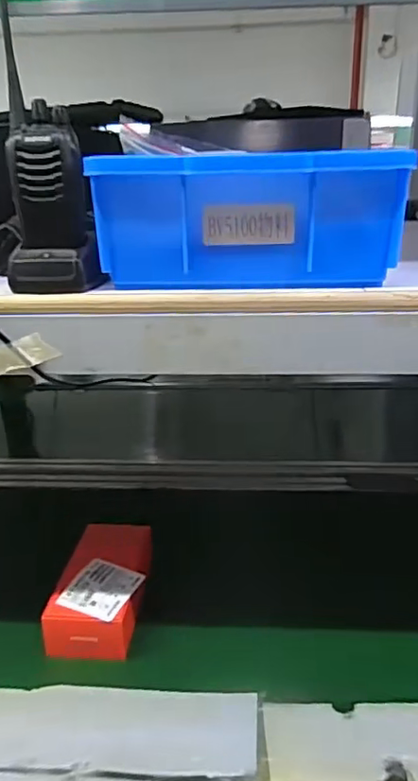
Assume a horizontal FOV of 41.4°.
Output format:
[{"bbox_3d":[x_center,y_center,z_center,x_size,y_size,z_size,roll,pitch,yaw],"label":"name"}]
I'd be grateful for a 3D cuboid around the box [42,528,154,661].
[{"bbox_3d":[-0.126,0.239,0.687,0.100,0.056,0.179,1,21,6],"label":"box"}]

